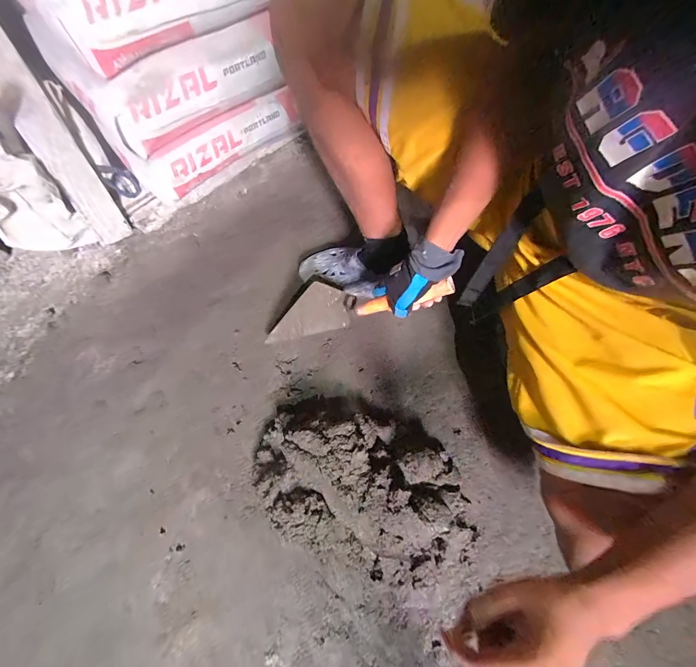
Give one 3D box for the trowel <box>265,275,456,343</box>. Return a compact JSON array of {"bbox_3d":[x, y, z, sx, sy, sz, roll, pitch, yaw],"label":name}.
[{"bbox_3d":[0.011,-0.047,0.552,0.347,0.107,0.076,-12,61,29],"label":"trowel"}]

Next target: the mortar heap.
[{"bbox_3d":[0.023,0.243,0.489,0.373,0.092,0.218,19,66,9],"label":"mortar heap"}]

